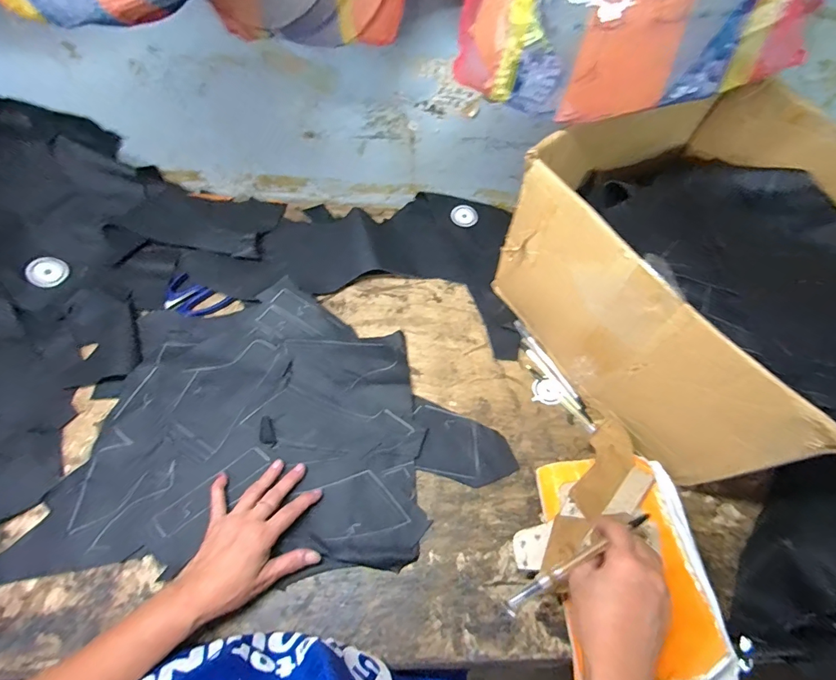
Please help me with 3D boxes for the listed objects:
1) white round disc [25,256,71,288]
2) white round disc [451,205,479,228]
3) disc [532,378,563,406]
[{"bbox_3d":[-0.499,-0.091,0.570,0.039,0.009,0.045,37,58,-27],"label":"white round disc"},{"bbox_3d":[0.077,-0.204,0.696,0.045,0.010,0.042,2,59,-3],"label":"white round disc"},{"bbox_3d":[0.169,0.067,0.552,0.038,0.004,0.036,2,59,-3],"label":"disc"}]

